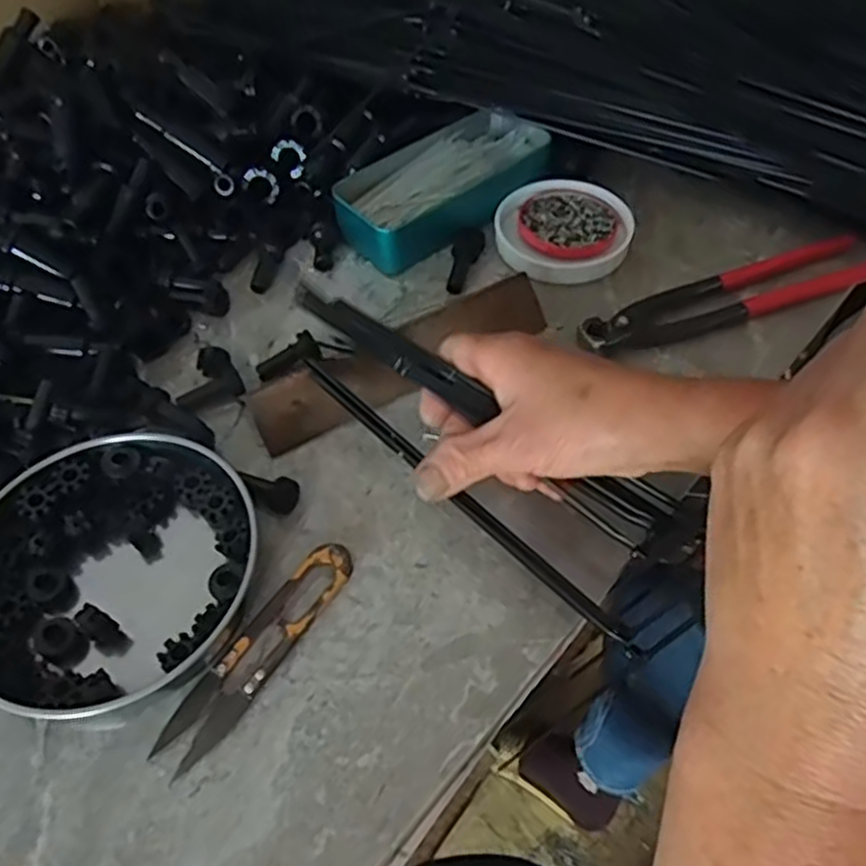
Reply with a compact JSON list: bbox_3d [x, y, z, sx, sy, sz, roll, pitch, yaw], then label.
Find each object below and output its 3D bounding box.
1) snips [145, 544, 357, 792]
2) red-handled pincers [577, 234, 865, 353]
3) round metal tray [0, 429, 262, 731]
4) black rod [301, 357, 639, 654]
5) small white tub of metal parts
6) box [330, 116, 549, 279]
[{"bbox_3d":[-0.079,0.097,0.342,0.025,0.010,0.116,29,61,22],"label":"snips"},{"bbox_3d":[0.174,-0.083,0.454,0.188,0.016,0.040,-17,55,-9],"label":"red-handled pincers"},{"bbox_3d":[-0.156,0.064,0.362,0.135,0.025,0.136,-2,54,2],"label":"round metal tray"},{"bbox_3d":[0.010,0.029,0.373,0.219,0.009,0.009,40,65,22],"label":"black rod"},{"bbox_3d":[0.087,-0.135,0.502,0.088,0.017,0.088,-2,54,2],"label":"small white tub of metal parts"},{"bbox_3d":[0.008,-0.170,0.513,0.153,0.033,0.072,-34,59,-20],"label":"box"}]

